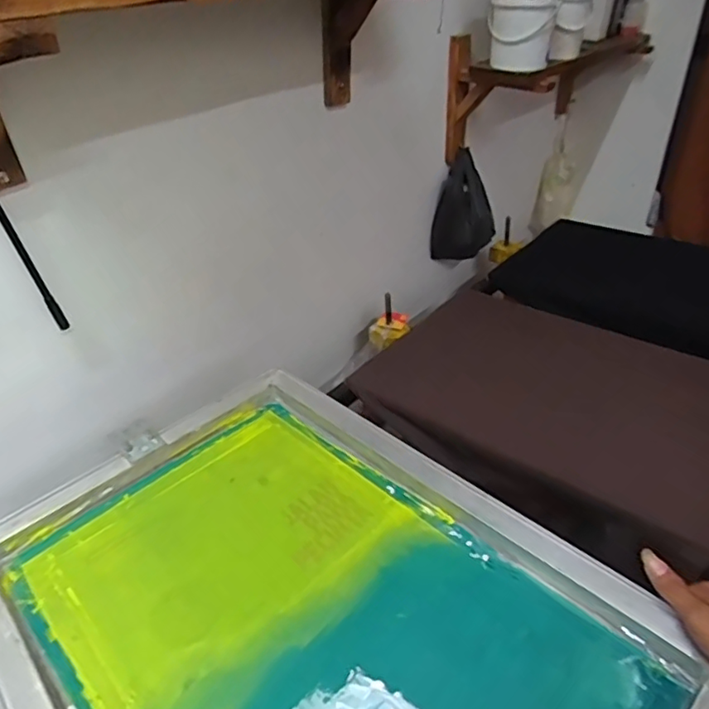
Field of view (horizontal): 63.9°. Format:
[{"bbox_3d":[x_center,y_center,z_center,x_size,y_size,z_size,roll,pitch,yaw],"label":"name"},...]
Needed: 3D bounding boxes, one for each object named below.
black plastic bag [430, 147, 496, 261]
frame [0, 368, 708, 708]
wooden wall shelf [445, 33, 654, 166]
[{"bbox_3d":[0.253,-0.330,1.306,0.143,0.241,0.071,9,38,12],"label":"black plastic bag"},{"bbox_3d":[-0.060,0.249,0.542,0.450,0.045,0.645,-29,42,-33],"label":"frame"},{"bbox_3d":[0.431,-0.581,1.254,0.208,0.218,0.558,28,45,33],"label":"wooden wall shelf"}]

